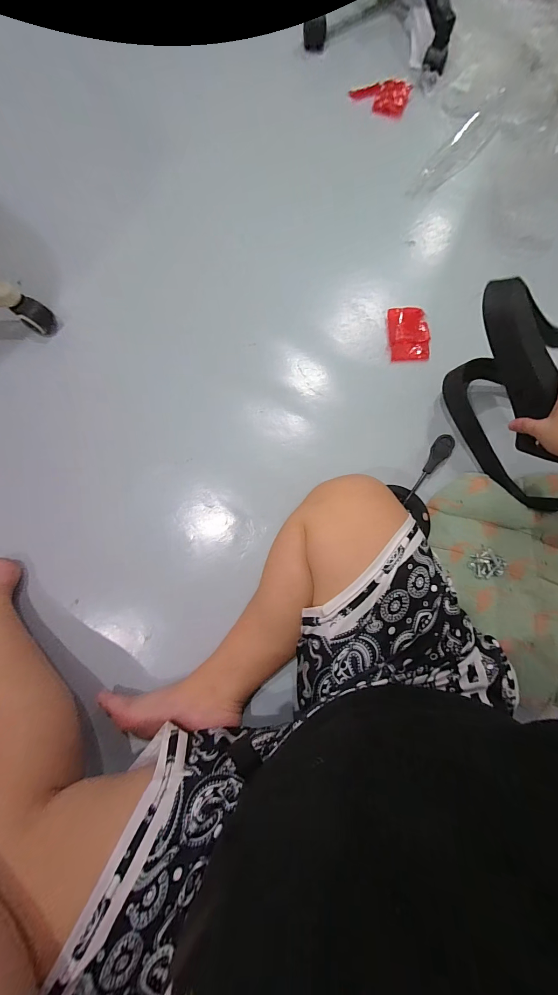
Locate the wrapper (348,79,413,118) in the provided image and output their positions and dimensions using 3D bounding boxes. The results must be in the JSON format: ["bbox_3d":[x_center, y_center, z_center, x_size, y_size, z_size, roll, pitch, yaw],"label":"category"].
[{"bbox_3d":[0.224,-0.896,0.712,0.125,0.026,0.066,17,80,3],"label":"wrapper"}]

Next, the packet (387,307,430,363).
[{"bbox_3d":[0.246,-0.311,0.602,0.073,0.014,0.113,4,79,1],"label":"packet"}]

